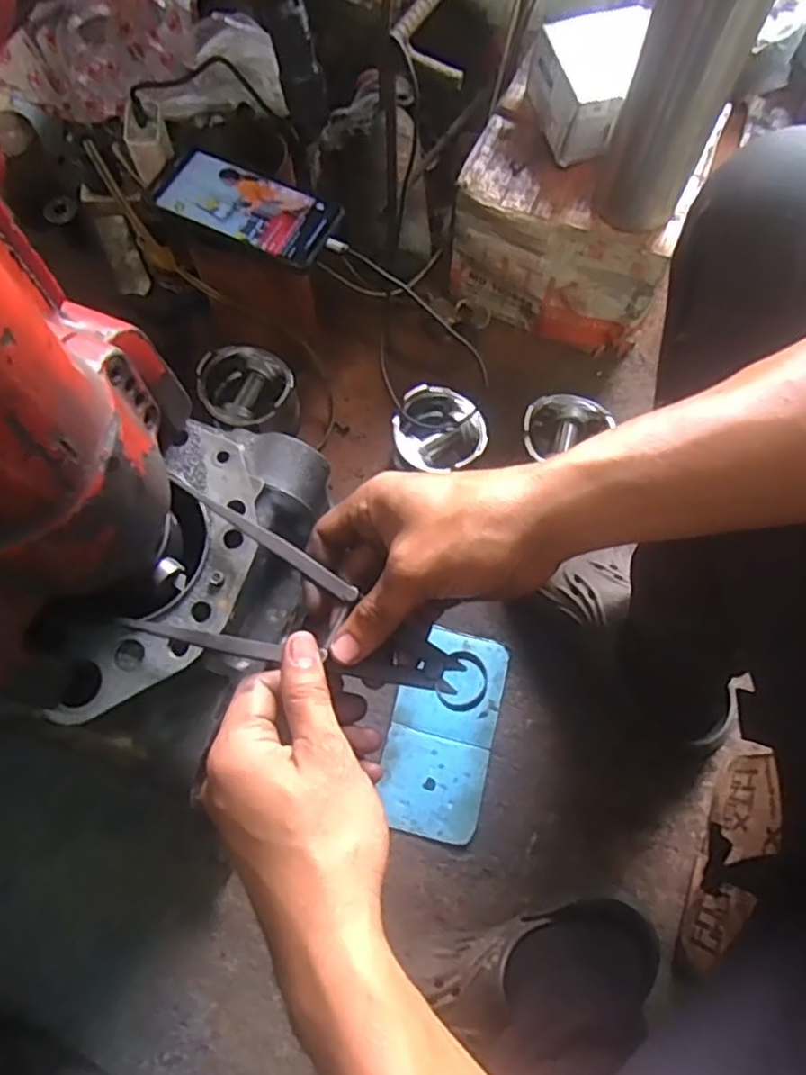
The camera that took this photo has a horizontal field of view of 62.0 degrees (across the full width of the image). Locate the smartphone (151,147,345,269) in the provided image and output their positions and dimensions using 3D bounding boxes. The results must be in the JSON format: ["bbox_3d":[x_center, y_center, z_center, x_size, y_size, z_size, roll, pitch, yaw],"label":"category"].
[{"bbox_3d":[-0.139,-0.292,0.589,0.166,0.009,0.072,27,73,8],"label":"smartphone"}]

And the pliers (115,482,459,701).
[{"bbox_3d":[-0.061,0.039,0.348,0.189,0.016,0.082,23,72,17],"label":"pliers"}]

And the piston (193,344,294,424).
[{"bbox_3d":[-0.164,-0.150,0.713,0.090,0.079,0.083,0,71,0],"label":"piston"}]

